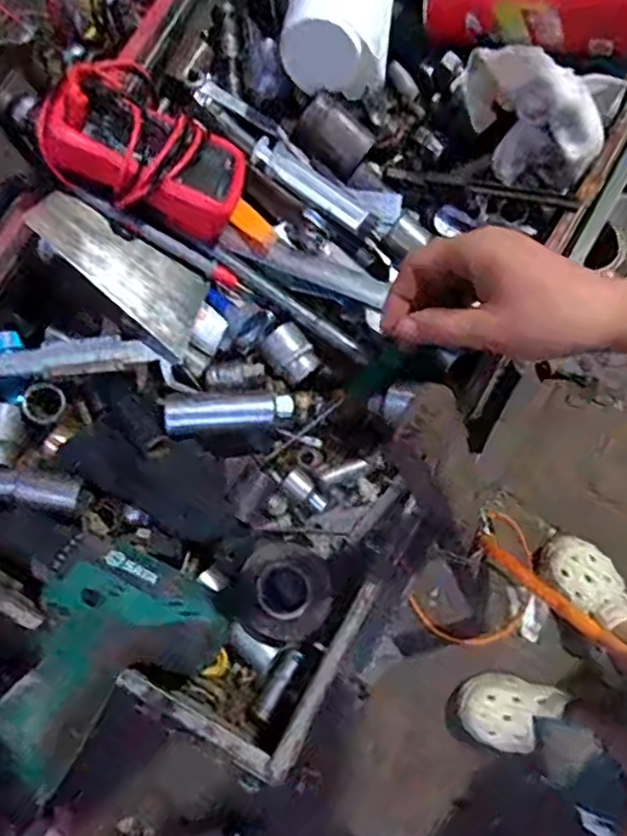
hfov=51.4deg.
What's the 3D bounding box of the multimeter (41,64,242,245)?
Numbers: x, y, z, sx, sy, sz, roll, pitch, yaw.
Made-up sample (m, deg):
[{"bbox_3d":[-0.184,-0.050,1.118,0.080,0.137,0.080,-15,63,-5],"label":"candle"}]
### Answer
[{"bbox_3d":[-0.116,-0.189,0.461,0.135,0.056,0.091,28,61,-27],"label":"multimeter"}]

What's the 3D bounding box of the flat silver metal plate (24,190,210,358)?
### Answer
[{"bbox_3d":[-0.137,-0.106,0.461,0.127,0.007,0.059,33,62,-20],"label":"flat silver metal plate"}]

